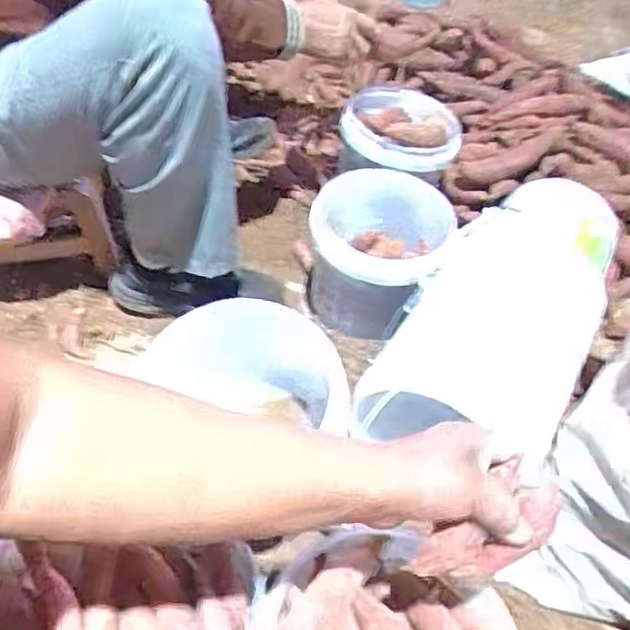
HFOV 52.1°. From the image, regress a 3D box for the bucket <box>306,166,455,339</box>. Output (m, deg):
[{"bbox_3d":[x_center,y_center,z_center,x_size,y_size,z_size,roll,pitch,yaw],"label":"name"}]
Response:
[{"bbox_3d":[0.094,-0.084,0.962,0.202,0.180,0.203,2,43,-2],"label":"bucket"}]

